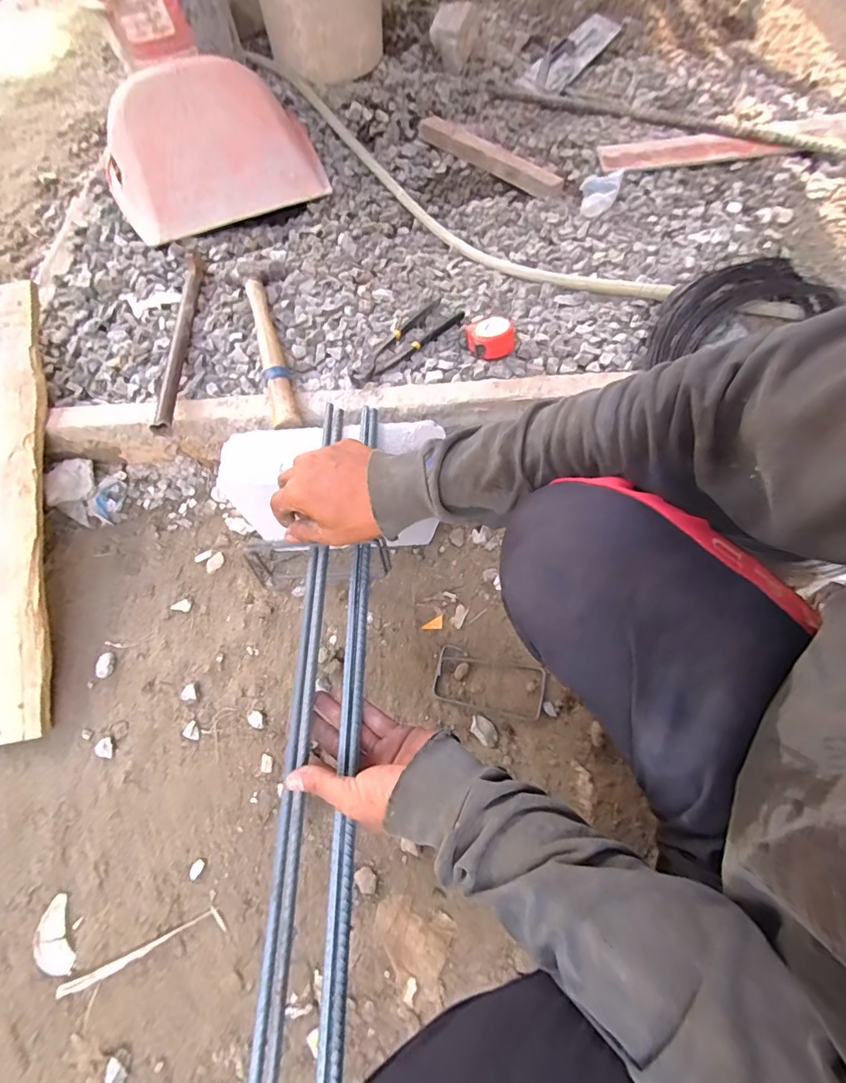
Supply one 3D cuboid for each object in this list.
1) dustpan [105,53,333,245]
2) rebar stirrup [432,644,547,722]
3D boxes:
[{"bbox_3d":[-0.437,-0.808,0.985,0.421,0.158,0.307,-29,67,-11],"label":"dustpan"},{"bbox_3d":[0.088,0.185,0.642,0.142,0.007,0.072,11,66,7],"label":"rebar stirrup"}]

